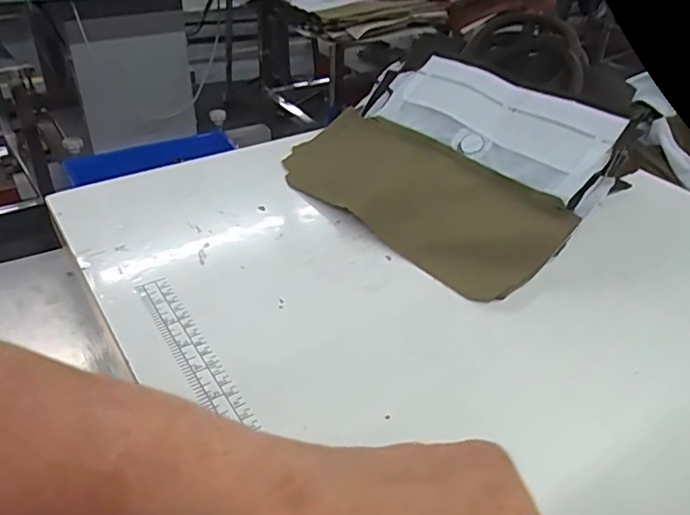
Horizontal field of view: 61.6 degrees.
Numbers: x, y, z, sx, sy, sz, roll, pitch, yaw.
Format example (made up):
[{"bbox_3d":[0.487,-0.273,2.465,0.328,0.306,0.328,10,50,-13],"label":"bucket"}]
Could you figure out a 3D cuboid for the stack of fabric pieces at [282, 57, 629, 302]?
[{"bbox_3d":[0.079,-0.094,0.524,0.184,0.103,0.286,-23,42,-30],"label":"stack of fabric pieces"}]

